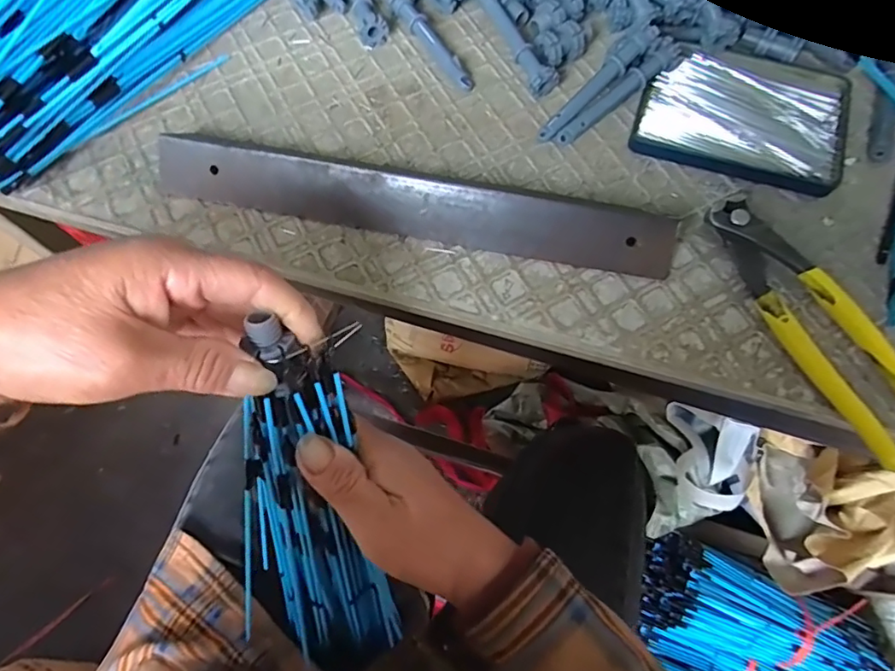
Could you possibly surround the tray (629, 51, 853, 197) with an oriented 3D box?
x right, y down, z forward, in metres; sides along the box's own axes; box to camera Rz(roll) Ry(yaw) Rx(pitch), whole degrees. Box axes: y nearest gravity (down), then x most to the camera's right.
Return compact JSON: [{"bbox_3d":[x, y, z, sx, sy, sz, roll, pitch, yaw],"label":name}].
[{"bbox_3d":[0.195,-0.148,0.360,0.127,0.013,0.094,17,71,7],"label":"tray"}]

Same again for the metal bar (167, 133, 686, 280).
[{"bbox_3d":[-0.022,-0.089,0.330,0.312,0.028,0.052,11,70,5],"label":"metal bar"}]

